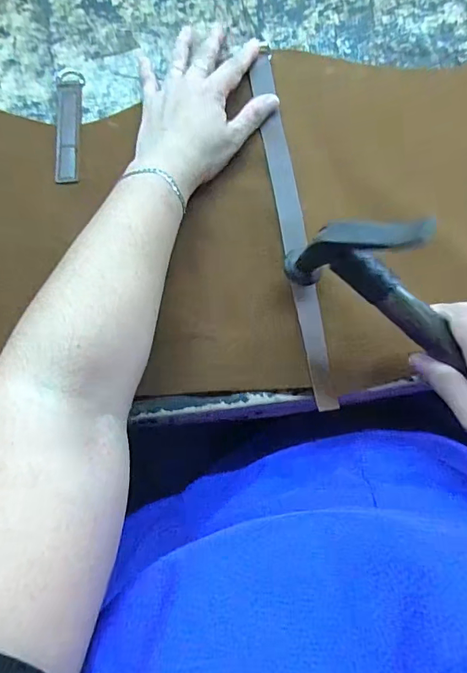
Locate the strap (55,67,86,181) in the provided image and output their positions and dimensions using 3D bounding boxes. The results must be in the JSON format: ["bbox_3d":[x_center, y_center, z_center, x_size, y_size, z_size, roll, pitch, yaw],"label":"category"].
[{"bbox_3d":[-0.147,-0.189,0.393,0.023,0.008,0.114,-3,78,0],"label":"strap"}]

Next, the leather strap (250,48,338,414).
[{"bbox_3d":[0.048,-0.096,0.368,0.020,0.008,0.311,-9,78,-1],"label":"leather strap"}]

